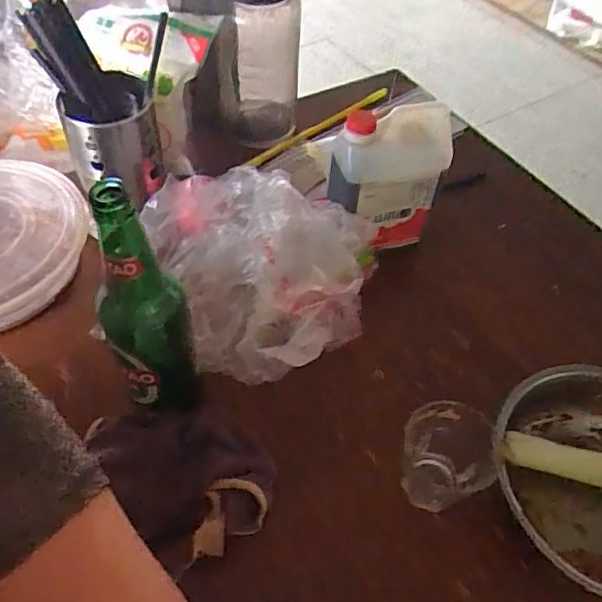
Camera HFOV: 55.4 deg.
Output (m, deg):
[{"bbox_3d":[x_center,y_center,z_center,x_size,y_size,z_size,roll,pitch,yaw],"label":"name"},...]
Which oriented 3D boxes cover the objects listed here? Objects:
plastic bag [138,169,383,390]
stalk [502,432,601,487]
[{"bbox_3d":[-0.048,-0.031,0.580,0.225,0.126,0.180,13,53,7],"label":"plastic bag"},{"bbox_3d":[0.260,0.153,0.517,0.155,0.032,0.025,14,53,8],"label":"stalk"}]

